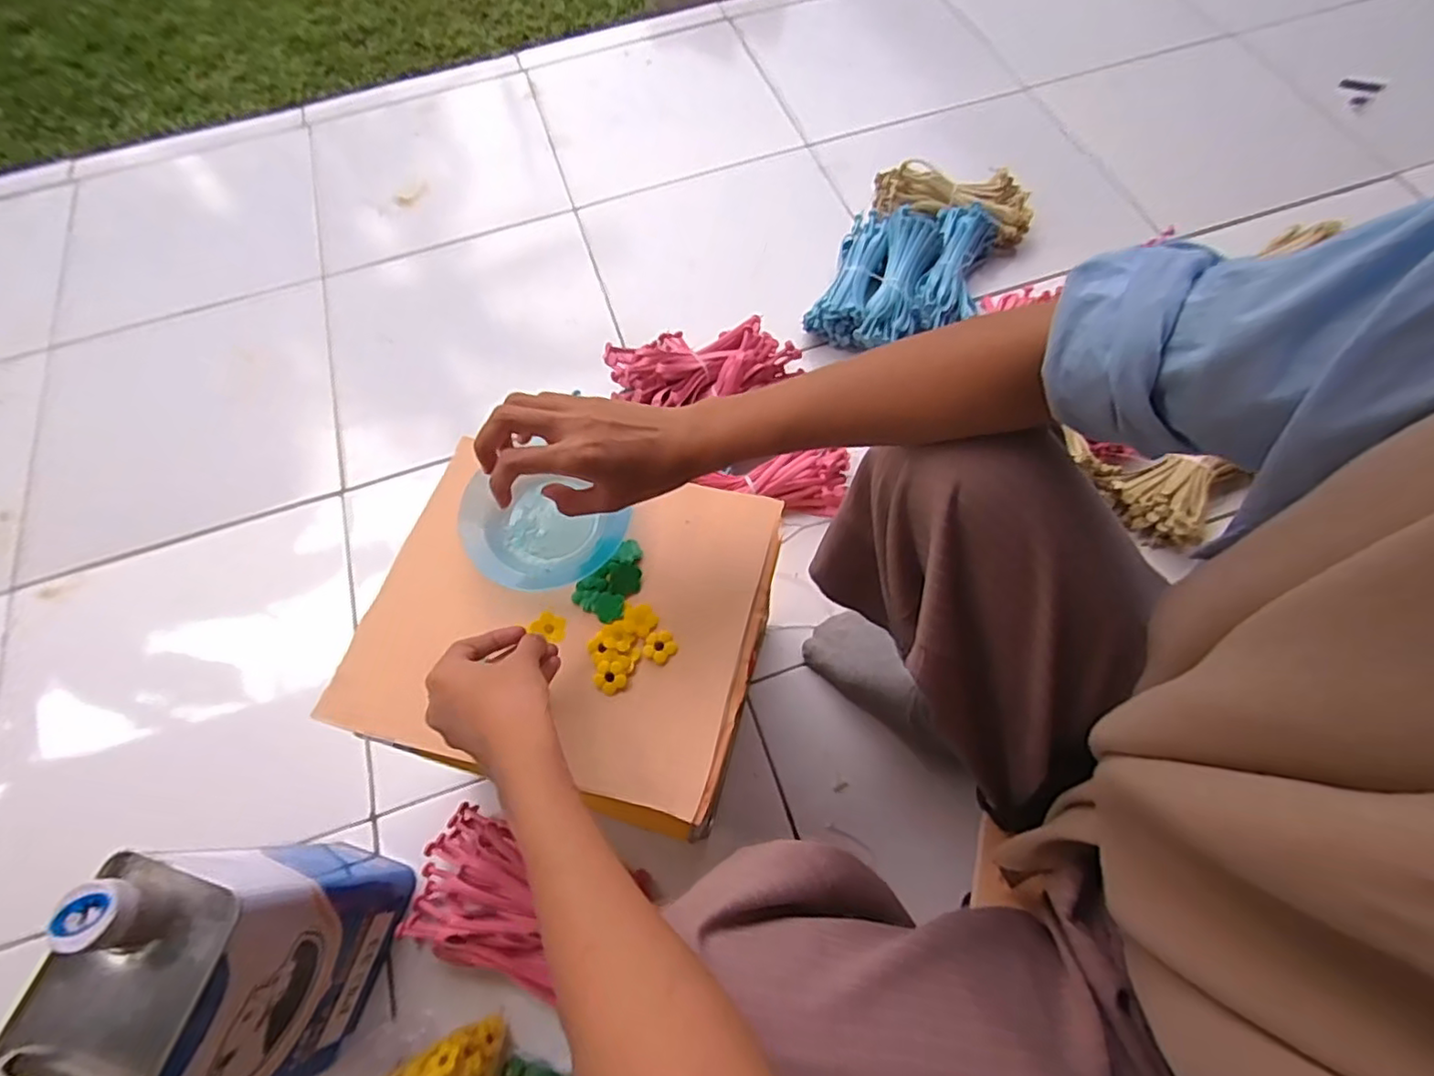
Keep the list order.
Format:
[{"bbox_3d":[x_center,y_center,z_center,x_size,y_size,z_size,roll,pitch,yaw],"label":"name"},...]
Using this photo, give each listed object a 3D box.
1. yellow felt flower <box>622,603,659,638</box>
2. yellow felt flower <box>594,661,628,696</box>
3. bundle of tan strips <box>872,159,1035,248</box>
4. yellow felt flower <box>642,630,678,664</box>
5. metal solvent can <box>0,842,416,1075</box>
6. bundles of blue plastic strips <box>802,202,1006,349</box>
[{"bbox_3d":[-0.056,0.060,0.463,0.023,0.004,0.023,-1,66,2],"label":"yellow felt flower"},{"bbox_3d":[-0.076,0.097,0.449,0.022,0.008,0.023,-1,66,2],"label":"yellow felt flower"},{"bbox_3d":[0.345,-0.495,0.944,0.232,0.083,0.075,23,69,12],"label":"bundle of tan strips"},{"bbox_3d":[-0.041,0.077,0.454,0.023,0.004,0.023,-1,66,2],"label":"yellow felt flower"},{"bbox_3d":[-0.371,0.331,0.479,0.116,0.253,0.169,13,67,8],"label":"metal solvent can"},{"bbox_3d":[0.258,-0.361,0.874,0.195,0.081,0.254,23,69,12],"label":"bundles of blue plastic strips"}]

